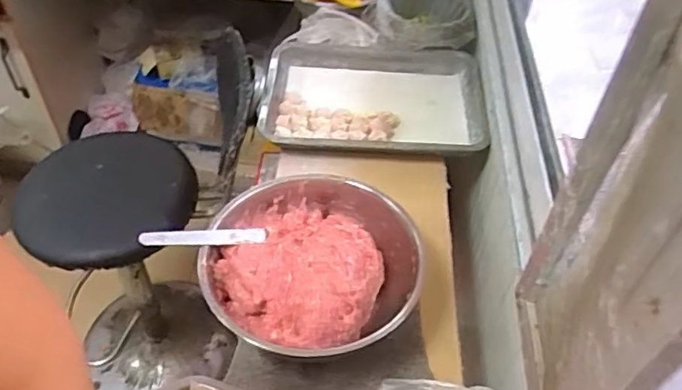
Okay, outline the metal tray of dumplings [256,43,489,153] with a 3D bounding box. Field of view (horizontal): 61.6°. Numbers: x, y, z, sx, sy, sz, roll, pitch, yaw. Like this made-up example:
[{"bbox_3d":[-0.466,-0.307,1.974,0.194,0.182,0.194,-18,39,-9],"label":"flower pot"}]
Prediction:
[{"bbox_3d":[0.052,-0.143,0.946,0.353,0.070,0.253,4,47,1],"label":"metal tray of dumplings"}]

